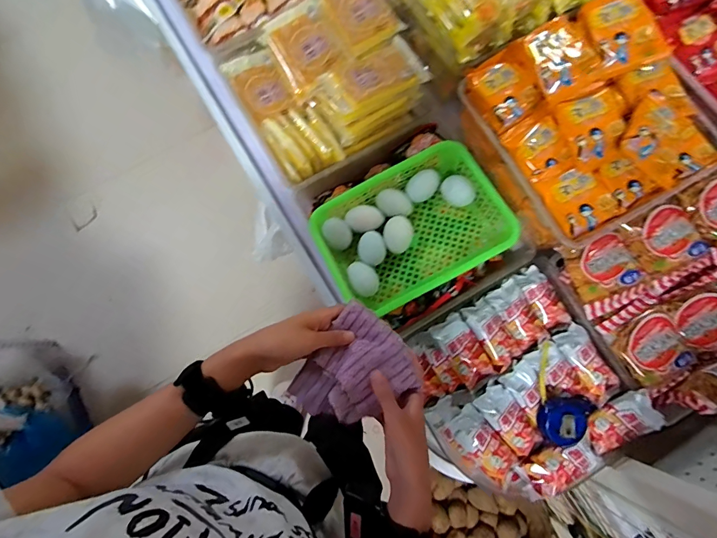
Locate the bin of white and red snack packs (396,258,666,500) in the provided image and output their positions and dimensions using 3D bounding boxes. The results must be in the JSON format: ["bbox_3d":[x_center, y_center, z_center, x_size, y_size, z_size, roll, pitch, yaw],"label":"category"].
[{"bbox_3d":[0.248,0.170,0.590,0.289,0.088,0.295,-29,81,-6],"label":"bin of white and red snack packs"}]

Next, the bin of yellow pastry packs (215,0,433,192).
[{"bbox_3d":[-0.054,-0.328,0.659,0.293,0.093,0.296,-29,81,-6],"label":"bin of yellow pastry packs"}]

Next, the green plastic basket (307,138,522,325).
[{"bbox_3d":[0.079,-0.066,0.596,0.279,0.069,0.206,-27,81,-5],"label":"green plastic basket"}]

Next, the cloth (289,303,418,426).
[{"bbox_3d":[0.000,0.116,0.418,0.107,0.030,0.124,36,81,6],"label":"cloth"}]

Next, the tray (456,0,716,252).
[{"bbox_3d":[0.343,-0.220,0.574,0.307,0.112,0.305,-32,82,-6],"label":"tray"}]

